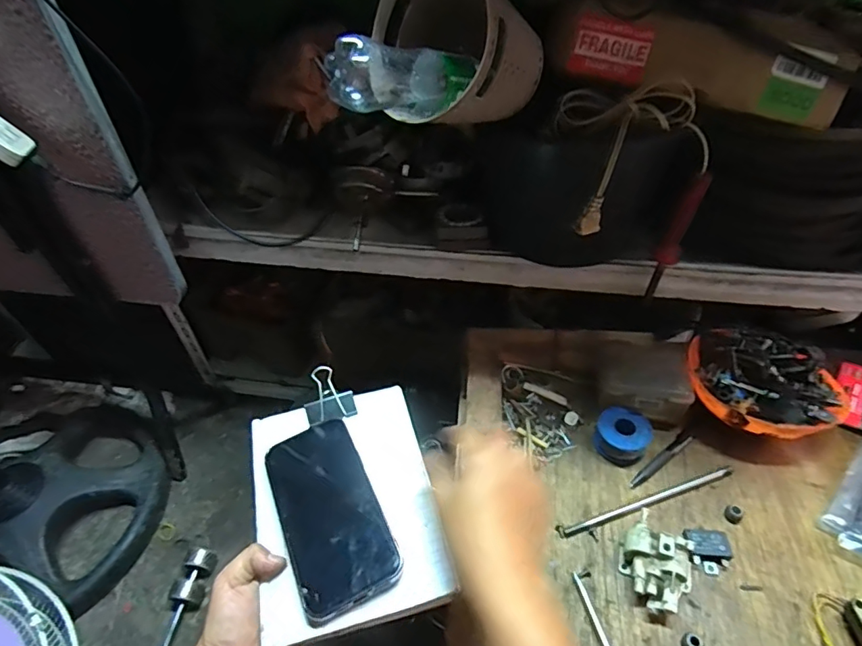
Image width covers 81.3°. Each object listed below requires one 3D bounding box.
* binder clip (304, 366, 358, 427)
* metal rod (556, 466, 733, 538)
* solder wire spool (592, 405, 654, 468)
[{"bbox_3d":[-0.106,0.074,0.521,0.049,0.031,0.050,-13,45,-9],"label":"binder clip"},{"bbox_3d":[0.217,0.174,0.497,0.195,0.012,0.014,-14,45,-11],"label":"metal rod"},{"bbox_3d":[0.206,0.121,0.541,0.053,0.032,0.056,-2,44,2],"label":"solder wire spool"}]

